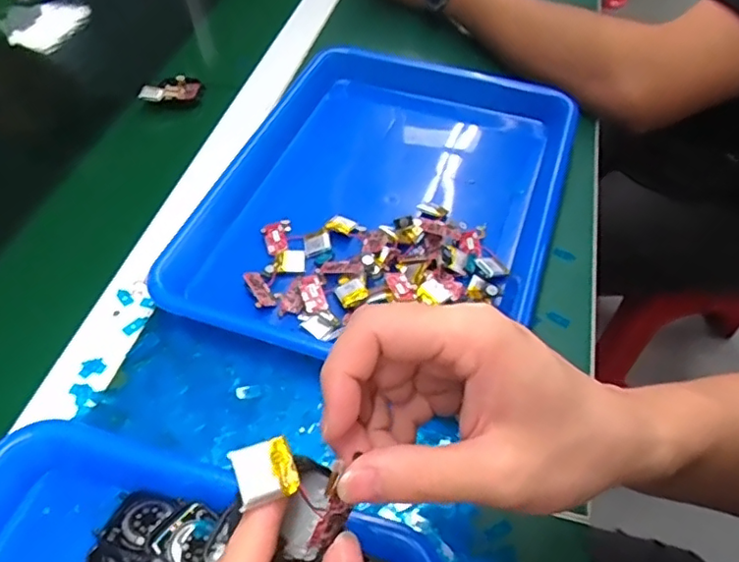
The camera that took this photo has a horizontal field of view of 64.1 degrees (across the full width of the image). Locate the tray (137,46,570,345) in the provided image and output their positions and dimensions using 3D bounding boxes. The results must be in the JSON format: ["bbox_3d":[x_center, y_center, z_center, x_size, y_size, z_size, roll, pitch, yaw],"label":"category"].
[{"bbox_3d":[0.014,-0.064,0.483,0.264,0.057,0.329,15,54,11],"label":"tray"}]

